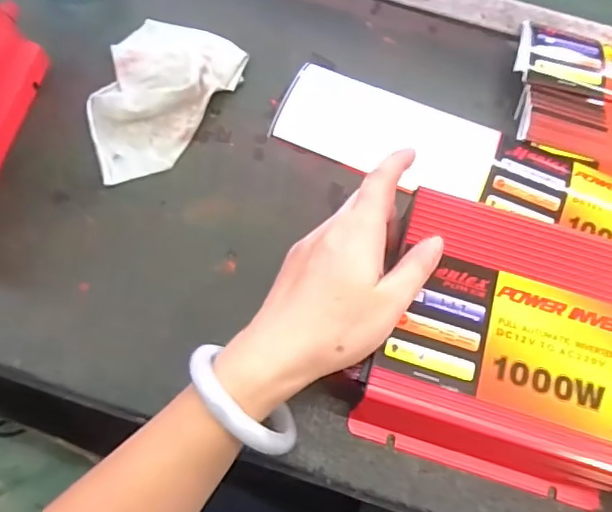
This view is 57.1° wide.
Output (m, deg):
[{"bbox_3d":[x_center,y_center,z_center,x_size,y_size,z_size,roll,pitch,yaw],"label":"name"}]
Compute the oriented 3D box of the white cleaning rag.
[{"bbox_3d":[-0.125,-0.131,0.451,0.099,0.015,0.149,32,70,9],"label":"white cleaning rag"}]

